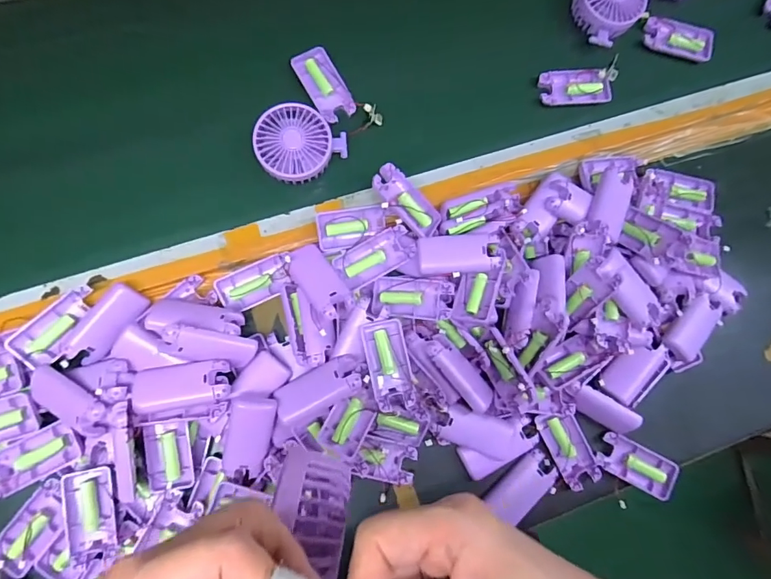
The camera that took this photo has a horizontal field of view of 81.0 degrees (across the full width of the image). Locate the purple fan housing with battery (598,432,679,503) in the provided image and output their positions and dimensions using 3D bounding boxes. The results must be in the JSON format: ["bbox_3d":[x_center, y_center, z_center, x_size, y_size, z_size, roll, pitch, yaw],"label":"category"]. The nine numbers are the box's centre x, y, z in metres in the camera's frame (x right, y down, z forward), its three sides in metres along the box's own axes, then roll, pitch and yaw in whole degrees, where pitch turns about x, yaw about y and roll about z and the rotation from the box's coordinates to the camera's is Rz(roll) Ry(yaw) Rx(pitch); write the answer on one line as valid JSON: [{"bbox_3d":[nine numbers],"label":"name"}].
[{"bbox_3d":[0.301,0.211,0.539,0.093,0.015,0.047,27,81,-2],"label":"purple fan housing with battery"}]

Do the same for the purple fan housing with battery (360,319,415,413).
[{"bbox_3d":[0.004,0.082,0.500,0.044,0.020,0.097,-11,84,-7],"label":"purple fan housing with battery"}]

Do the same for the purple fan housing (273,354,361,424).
[{"bbox_3d":[-0.072,0.106,0.485,0.095,0.024,0.041,-27,86,-8],"label":"purple fan housing"}]

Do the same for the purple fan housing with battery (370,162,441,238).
[{"bbox_3d":[0.026,-0.104,0.534,0.094,0.019,0.043,44,81,-14],"label":"purple fan housing with battery"}]

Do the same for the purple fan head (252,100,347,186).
[{"bbox_3d":[-0.106,-0.172,0.535,0.093,0.029,0.089,1,83,-6],"label":"purple fan head"}]

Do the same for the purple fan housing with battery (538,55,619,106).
[{"bbox_3d":[0.255,-0.269,0.590,0.102,0.017,0.046,-10,84,-7],"label":"purple fan housing with battery"}]

